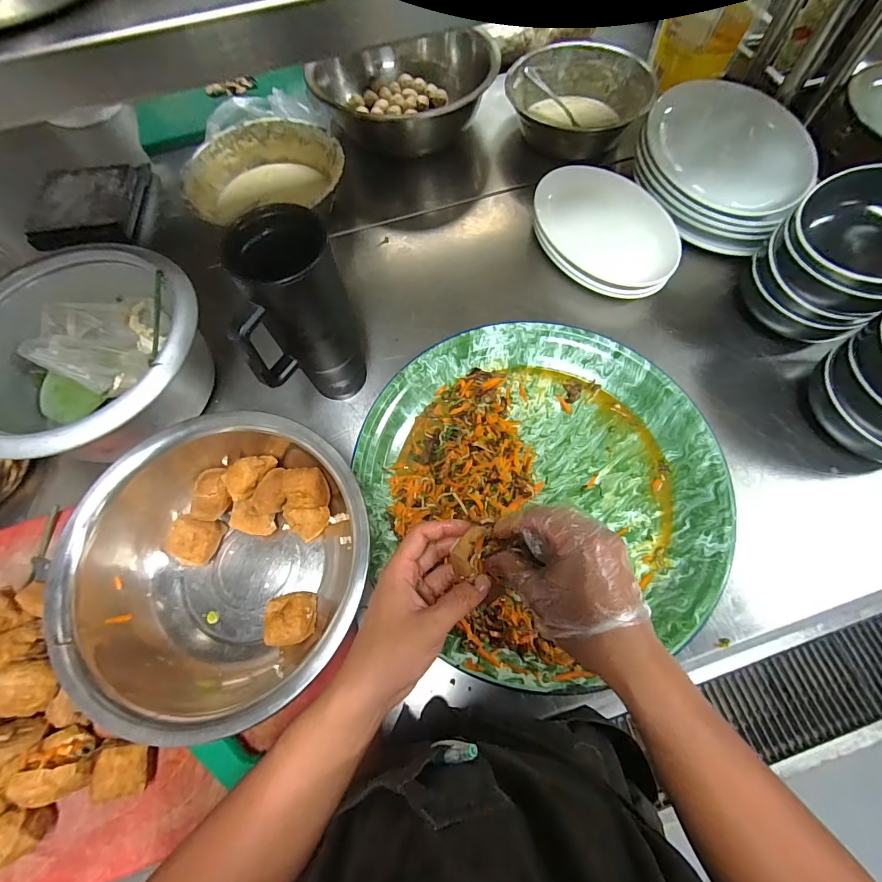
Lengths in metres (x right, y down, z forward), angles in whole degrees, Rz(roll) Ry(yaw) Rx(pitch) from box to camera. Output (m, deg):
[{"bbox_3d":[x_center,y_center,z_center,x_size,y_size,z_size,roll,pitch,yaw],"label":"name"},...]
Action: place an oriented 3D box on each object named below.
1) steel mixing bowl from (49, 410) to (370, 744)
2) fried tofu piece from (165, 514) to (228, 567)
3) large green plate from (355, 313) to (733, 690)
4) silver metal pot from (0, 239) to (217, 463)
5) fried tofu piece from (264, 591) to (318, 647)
[{"bbox_3d":[-0.222,0.121,0.436,0.275,0.107,0.288,24,70,12],"label":"steel mixing bowl"},{"bbox_3d":[-0.280,0.112,0.468,0.046,0.040,0.053,13,69,7],"label":"fried tofu piece"},{"bbox_3d":[0.119,0.043,0.502,0.417,0.055,0.418,-1,67,2],"label":"large green plate"},{"bbox_3d":[-0.425,-0.104,0.518,0.263,0.118,0.269,-1,67,2],"label":"silver metal pot"},{"bbox_3d":[-0.159,0.189,0.440,0.051,0.035,0.050,-1,67,2],"label":"fried tofu piece"}]

